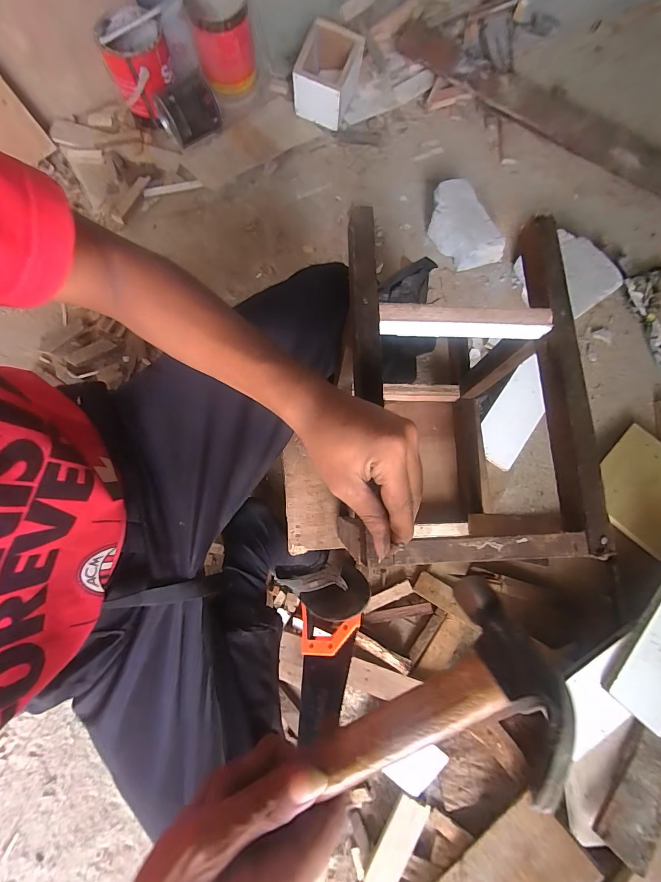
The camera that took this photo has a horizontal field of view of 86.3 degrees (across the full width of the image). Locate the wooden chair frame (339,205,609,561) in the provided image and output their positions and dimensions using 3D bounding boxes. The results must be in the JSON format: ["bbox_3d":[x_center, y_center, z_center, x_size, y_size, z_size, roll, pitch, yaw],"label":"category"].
[{"bbox_3d":[0.127,-0.036,0.440,0.209,0.266,0.325,-1,78,-1],"label":"wooden chair frame"}]

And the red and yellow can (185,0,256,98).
[{"bbox_3d":[-0.276,-1.034,0.910,0.143,0.172,0.150,-12,79,-4],"label":"red and yellow can"}]

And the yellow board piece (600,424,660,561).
[{"bbox_3d":[0.668,0.103,0.738,0.193,0.021,0.219,39,83,15],"label":"yellow board piece"}]

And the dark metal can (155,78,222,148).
[{"bbox_3d":[-0.354,-0.818,0.887,0.145,0.101,0.083,-22,80,-6],"label":"dark metal can"}]

